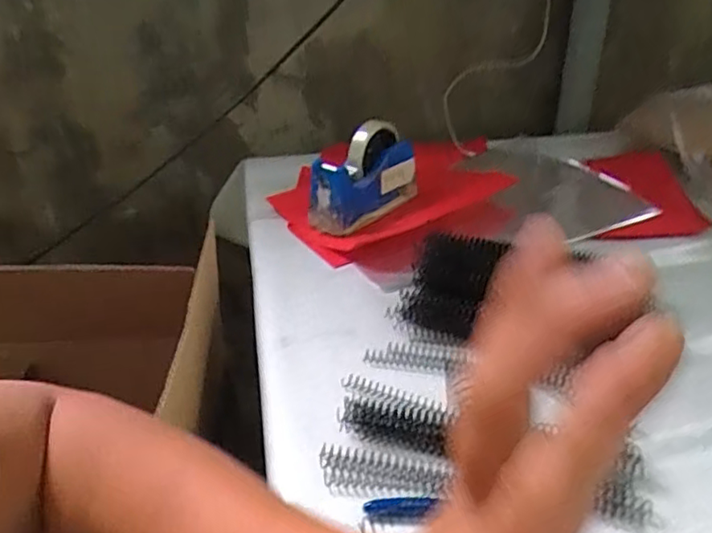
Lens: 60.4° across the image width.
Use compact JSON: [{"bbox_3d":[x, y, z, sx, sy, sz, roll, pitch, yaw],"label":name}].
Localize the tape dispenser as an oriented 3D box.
[{"bbox_3d":[0.014,-0.114,0.777,0.059,0.106,0.162,24,39,35],"label":"tape dispenser"}]

